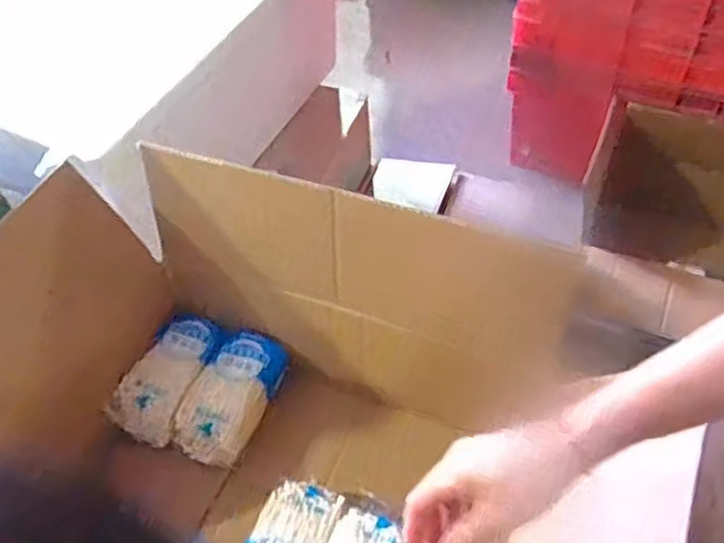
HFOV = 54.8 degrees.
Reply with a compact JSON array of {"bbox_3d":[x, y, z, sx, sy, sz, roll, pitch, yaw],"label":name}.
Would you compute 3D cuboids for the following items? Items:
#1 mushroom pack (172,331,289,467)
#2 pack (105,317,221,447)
[{"bbox_3d":[-0.157,0.149,0.842,0.087,0.051,0.164,22,56,21],"label":"mushroom pack"},{"bbox_3d":[-0.239,0.132,0.873,0.082,0.048,0.166,21,56,21],"label":"pack"}]

